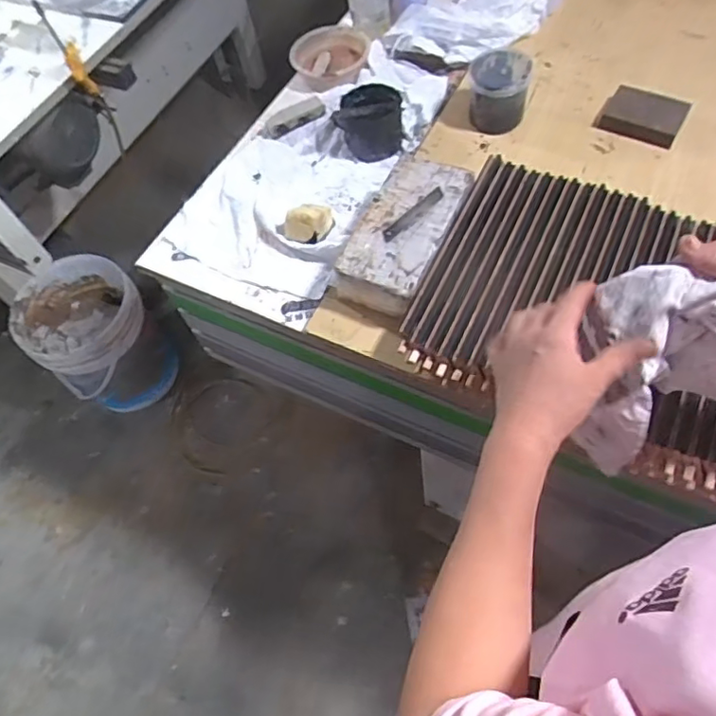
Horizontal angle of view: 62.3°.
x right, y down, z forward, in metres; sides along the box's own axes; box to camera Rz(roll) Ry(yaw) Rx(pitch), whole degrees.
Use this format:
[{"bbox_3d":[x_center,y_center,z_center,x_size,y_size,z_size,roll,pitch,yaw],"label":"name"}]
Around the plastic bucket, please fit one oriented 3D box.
[{"bbox_3d":[-0.700,-0.043,1.627,0.296,0.372,0.291,-3,60,6],"label":"plastic bucket"}]

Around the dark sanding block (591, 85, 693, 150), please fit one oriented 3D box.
[{"bbox_3d":[0.391,-0.336,0.818,0.106,0.022,0.084,23,66,20],"label":"dark sanding block"}]

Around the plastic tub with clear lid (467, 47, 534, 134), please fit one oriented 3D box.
[{"bbox_3d":[0.196,-0.374,0.831,0.081,0.077,0.081,-3,60,6],"label":"plastic tub with clear lid"}]

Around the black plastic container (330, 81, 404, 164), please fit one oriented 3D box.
[{"bbox_3d":[0.016,-0.340,0.857,0.098,0.068,0.079,-12,60,1],"label":"black plastic container"}]

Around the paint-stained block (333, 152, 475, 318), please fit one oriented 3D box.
[{"bbox_3d":[0.059,-0.151,0.722,0.102,0.054,0.203,20,65,18],"label":"paint-stained block"}]

